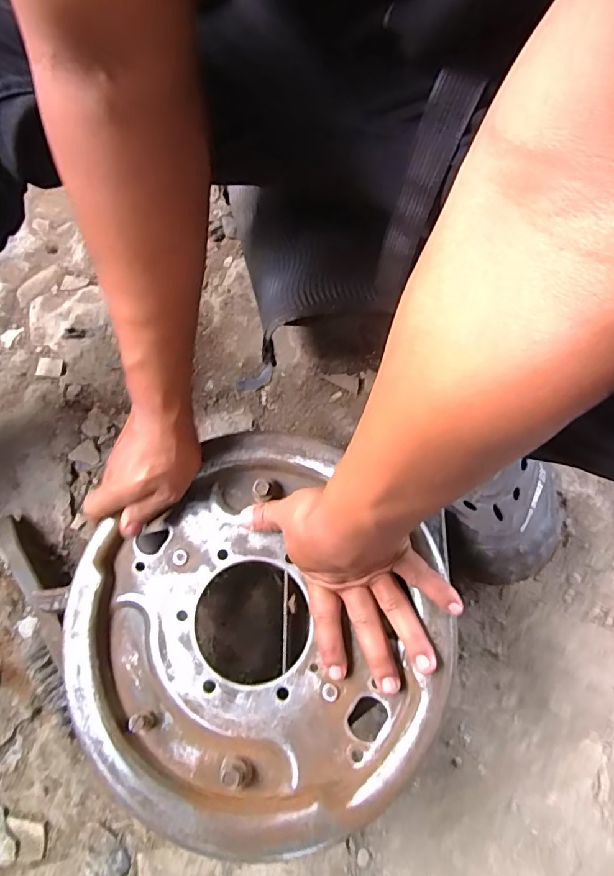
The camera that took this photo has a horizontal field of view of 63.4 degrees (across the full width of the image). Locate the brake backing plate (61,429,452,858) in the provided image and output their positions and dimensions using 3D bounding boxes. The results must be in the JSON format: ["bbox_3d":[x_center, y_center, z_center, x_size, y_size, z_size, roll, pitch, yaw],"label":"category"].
[{"bbox_3d":[-0.049,0.135,0.385,0.276,0.036,0.281,-1,69,2],"label":"brake backing plate"}]

